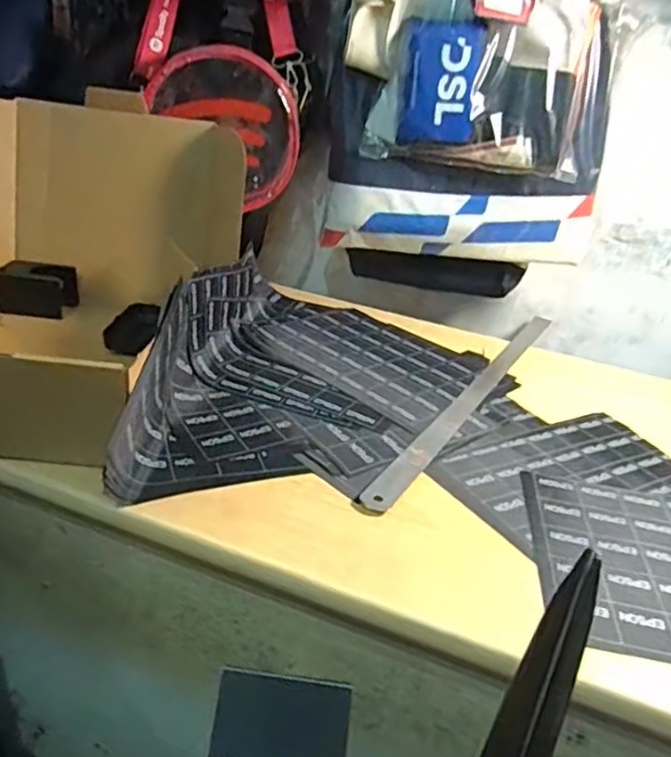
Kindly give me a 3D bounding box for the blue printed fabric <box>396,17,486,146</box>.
[{"bbox_3d":[0.135,-0.372,0.814,0.089,0.137,0.028,10,27,5],"label":"blue printed fabric"}]

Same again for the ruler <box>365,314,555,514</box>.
[{"bbox_3d":[0.180,0.009,0.785,0.029,0.007,0.599,21,30,24],"label":"ruler"}]

